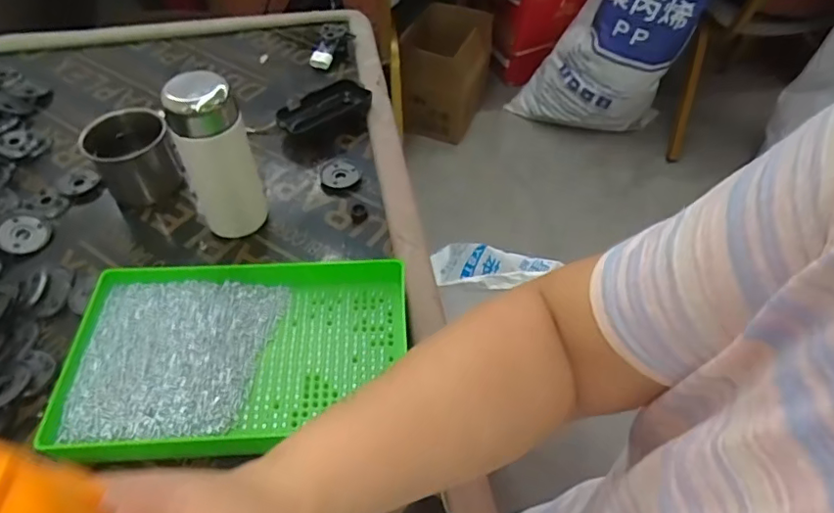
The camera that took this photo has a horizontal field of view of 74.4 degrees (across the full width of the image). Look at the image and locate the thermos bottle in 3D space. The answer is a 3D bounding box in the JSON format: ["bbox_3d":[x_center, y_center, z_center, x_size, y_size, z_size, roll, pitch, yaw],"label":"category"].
[{"bbox_3d":[-0.171,-0.081,0.473,0.055,0.142,0.048,-19,53,-18],"label":"thermos bottle"}]

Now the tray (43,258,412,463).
[{"bbox_3d":[-0.130,0.075,0.409,0.244,0.035,0.158,0,49,-3],"label":"tray"}]

